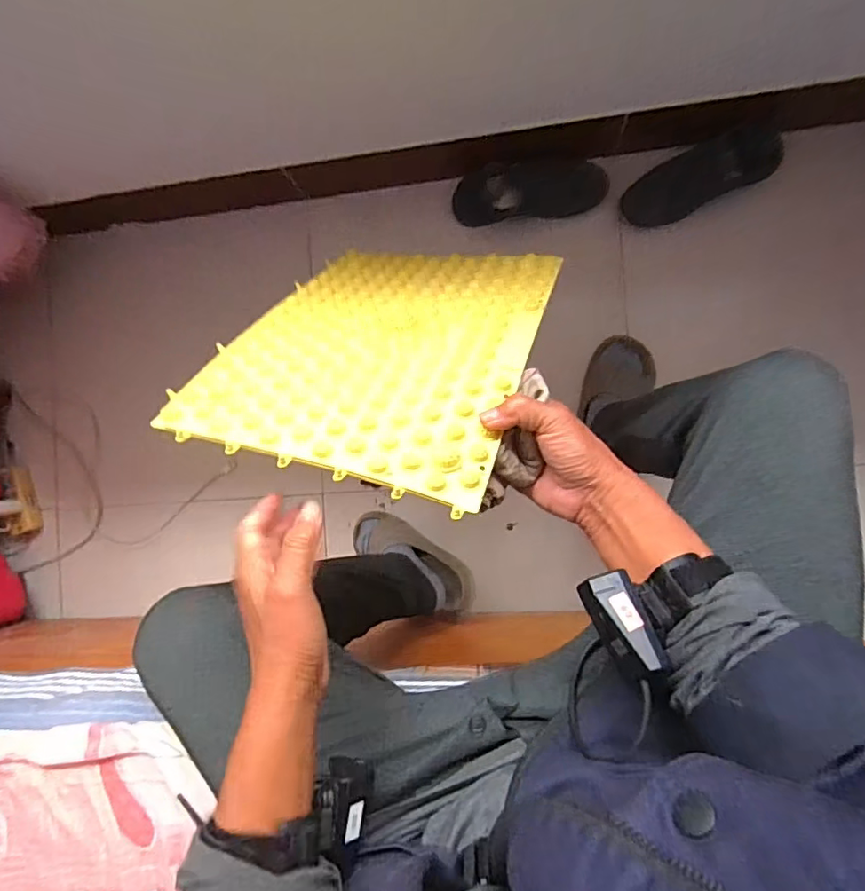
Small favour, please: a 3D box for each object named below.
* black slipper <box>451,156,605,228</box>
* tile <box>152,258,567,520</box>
[{"bbox_3d":[0.175,-0.464,1.016,0.278,0.065,0.095,-6,88,9],"label":"black slipper"},{"bbox_3d":[-0.041,-0.107,0.543,0.273,0.022,0.367,11,47,15],"label":"tile"}]

